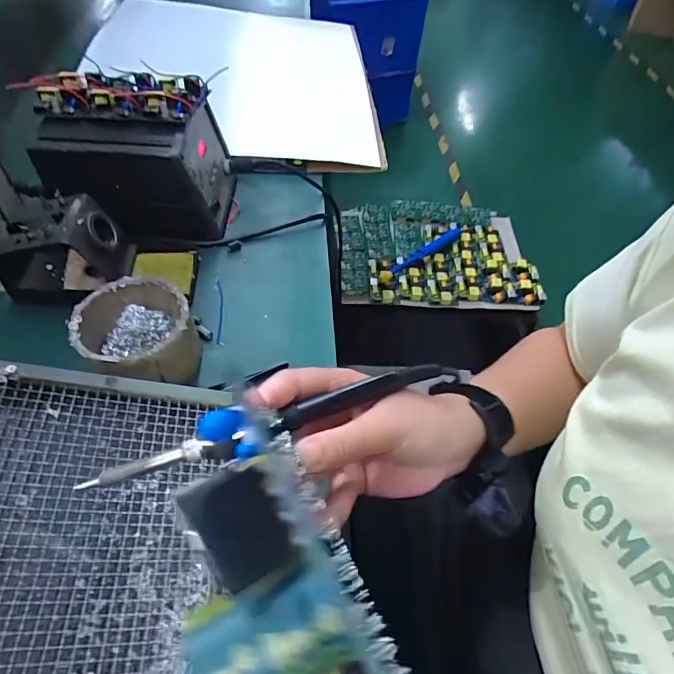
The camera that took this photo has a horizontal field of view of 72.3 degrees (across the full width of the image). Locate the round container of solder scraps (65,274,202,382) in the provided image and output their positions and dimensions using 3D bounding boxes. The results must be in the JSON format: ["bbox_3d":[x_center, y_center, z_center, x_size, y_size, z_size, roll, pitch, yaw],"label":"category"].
[{"bbox_3d":[-0.159,0.004,0.378,0.088,0.054,0.099,-27,58,-22],"label":"round container of solder scraps"}]

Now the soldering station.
[{"bbox_3d":[-0.206,-0.185,0.495,0.166,0.112,0.121,-2,52,-5],"label":"soldering station"}]

